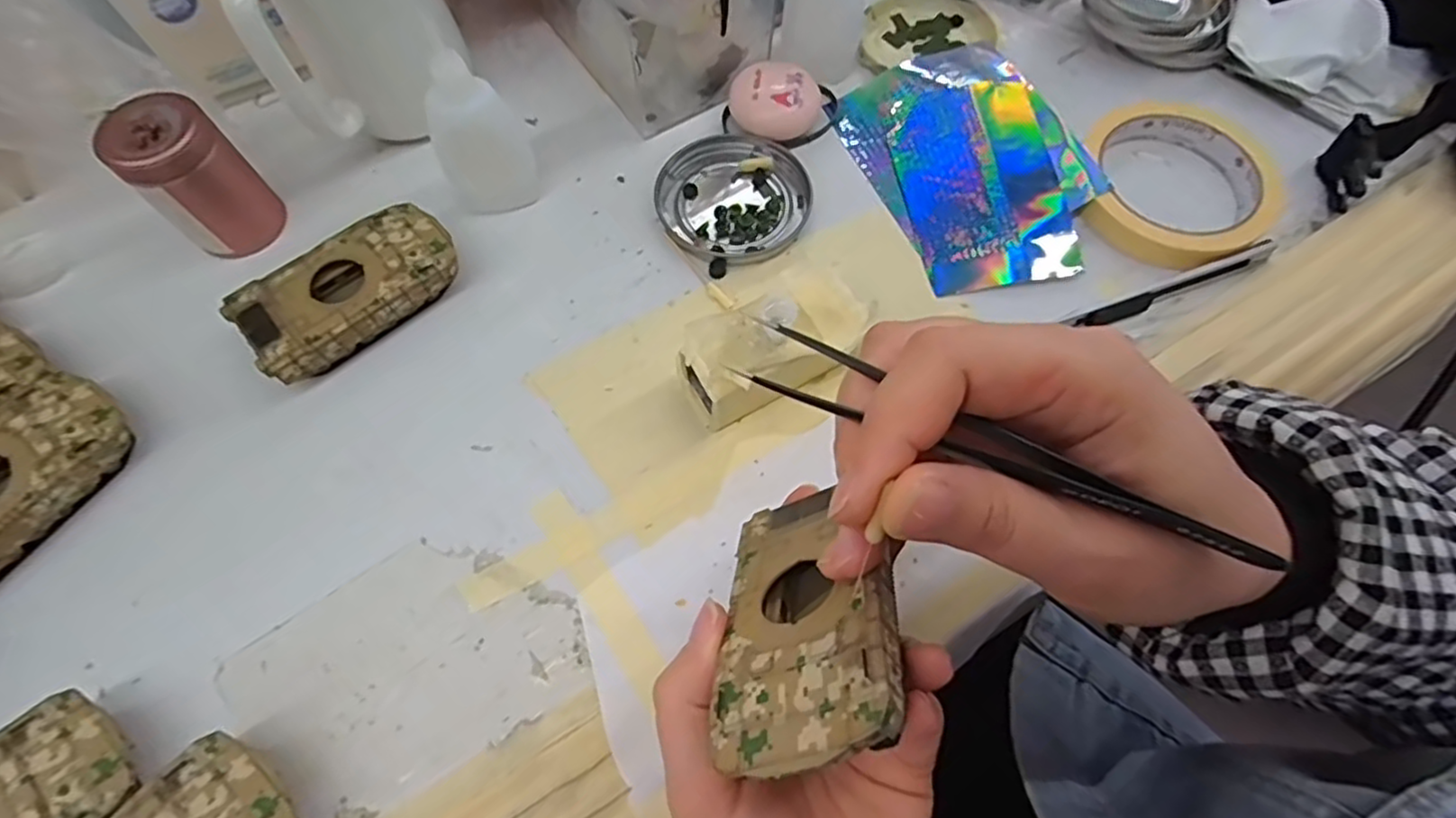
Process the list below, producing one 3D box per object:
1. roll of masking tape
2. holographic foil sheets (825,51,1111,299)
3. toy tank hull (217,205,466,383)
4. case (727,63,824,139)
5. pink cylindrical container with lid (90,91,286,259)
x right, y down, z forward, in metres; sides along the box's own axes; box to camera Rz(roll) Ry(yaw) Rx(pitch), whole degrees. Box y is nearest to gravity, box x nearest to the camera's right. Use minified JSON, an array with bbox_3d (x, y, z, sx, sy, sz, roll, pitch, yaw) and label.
[{"bbox_3d":[0.232,-0.118,0.349,0.093,0.015,0.092,-1,66,1],"label":"roll of masking tape"},{"bbox_3d":[0.130,-0.133,0.358,0.106,0.011,0.151,-15,66,-5],"label":"holographic foil sheets"},{"bbox_3d":[-0.176,-0.055,0.322,0.096,0.026,0.050,-40,70,-15],"label":"toy tank hull"},{"bbox_3d":[0.026,-0.167,0.370,0.047,0.021,0.040,25,69,12],"label":"case"},{"bbox_3d":[-0.250,-0.109,0.323,0.043,0.065,0.037,-40,70,-15],"label":"pink cylindrical container with lid"}]

